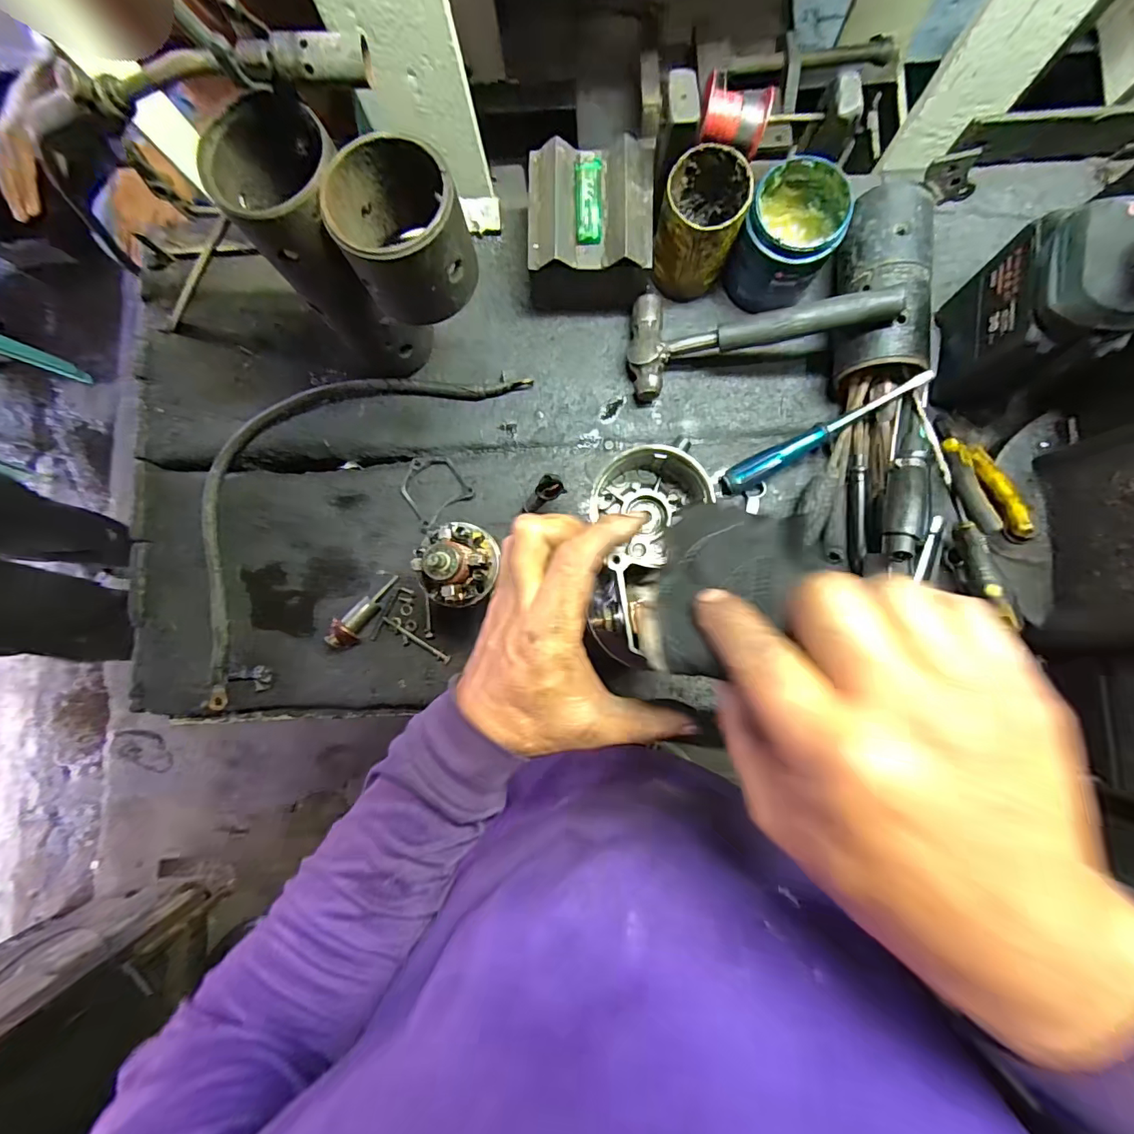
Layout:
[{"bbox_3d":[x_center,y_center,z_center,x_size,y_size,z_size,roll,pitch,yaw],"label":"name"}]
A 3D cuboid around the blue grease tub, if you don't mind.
[{"bbox_3d":[0.214,-0.317,0.480,0.087,0.095,0.099,25,87,5],"label":"blue grease tub"}]

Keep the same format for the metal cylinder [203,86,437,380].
[{"bbox_3d":[-0.195,-0.269,0.440,0.090,0.231,0.099,-18,84,2],"label":"metal cylinder"}]

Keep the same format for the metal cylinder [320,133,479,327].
[{"bbox_3d":[-0.116,-0.241,0.358,0.082,0.081,0.087,0,85,3],"label":"metal cylinder"}]

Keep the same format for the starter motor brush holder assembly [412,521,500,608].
[{"bbox_3d":[-0.091,-0.001,0.403,0.061,0.046,0.066,0,85,3],"label":"starter motor brush holder assembly"}]

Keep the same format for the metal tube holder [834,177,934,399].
[{"bbox_3d":[0.309,-0.271,0.482,0.078,0.075,0.180,3,85,4],"label":"metal tube holder"}]

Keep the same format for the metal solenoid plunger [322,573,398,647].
[{"bbox_3d":[-0.219,0.049,0.532,0.023,0.032,0.095,38,73,6],"label":"metal solenoid plunger"}]

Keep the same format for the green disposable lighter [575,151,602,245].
[{"bbox_3d":[0.021,-0.349,0.463,0.024,0.014,0.082,-1,85,3],"label":"green disposable lighter"}]

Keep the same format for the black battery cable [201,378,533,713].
[{"bbox_3d":[-0.286,-0.092,0.543,0.199,0.027,0.487,44,89,6],"label":"black battery cable"}]

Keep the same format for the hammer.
[{"bbox_3d":[0.180,-0.233,0.475,0.243,0.028,0.104,-2,86,21],"label":"hammer"}]

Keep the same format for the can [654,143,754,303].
[{"bbox_3d":[0.128,-0.329,0.474,0.072,0.102,0.078,0,85,3],"label":"can"}]

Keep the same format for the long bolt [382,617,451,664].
[{"bbox_3d":[-0.163,0.078,0.530,0.086,0.004,0.008,34,90,6],"label":"long bolt"}]

